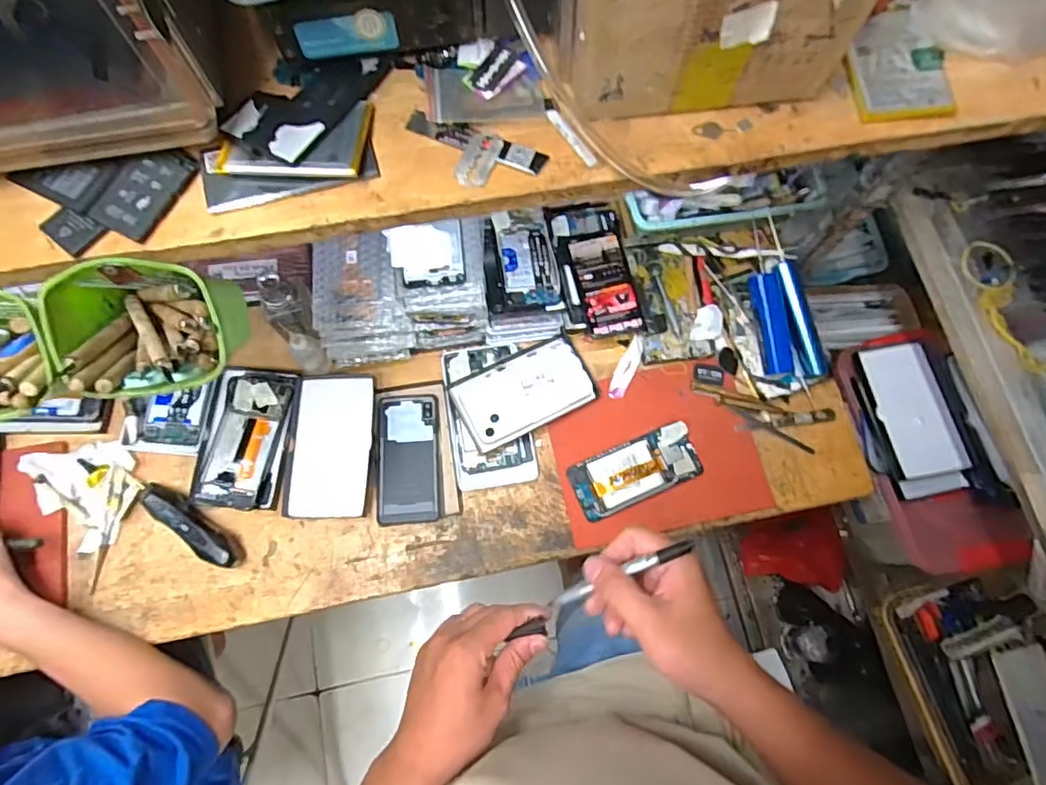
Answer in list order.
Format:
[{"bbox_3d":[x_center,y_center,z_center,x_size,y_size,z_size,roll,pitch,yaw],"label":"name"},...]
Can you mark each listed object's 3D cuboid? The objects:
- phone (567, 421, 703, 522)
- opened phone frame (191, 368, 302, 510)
[{"bbox_3d":[0.142,0.097,0.717,0.161,0.009,0.072,-21,75,-7],"label":"phone"},{"bbox_3d":[-0.343,0.053,0.714,0.100,0.024,0.175,5,74,0],"label":"opened phone frame"}]

